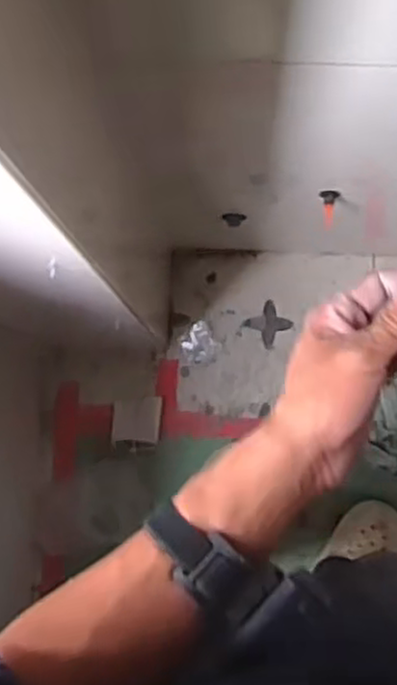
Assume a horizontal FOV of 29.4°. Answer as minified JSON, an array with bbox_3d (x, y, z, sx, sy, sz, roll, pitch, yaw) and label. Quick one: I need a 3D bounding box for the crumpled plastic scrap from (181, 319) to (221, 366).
[{"bbox_3d":[0.007,0.005,1.542,0.072,0.023,0.082,31,86,6],"label":"crumpled plastic scrap"}]

